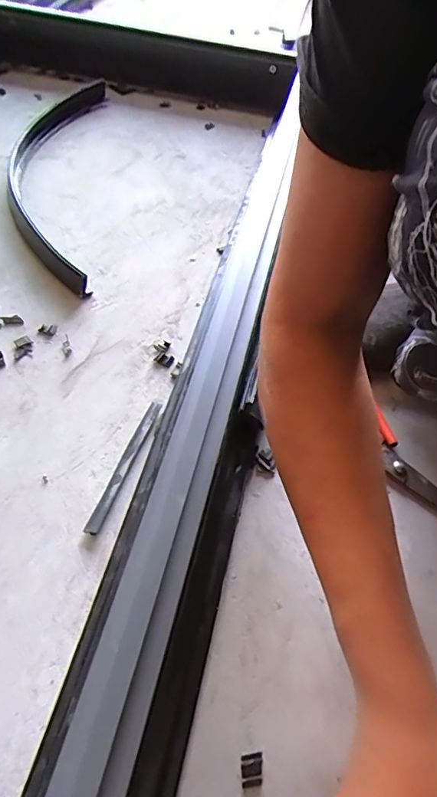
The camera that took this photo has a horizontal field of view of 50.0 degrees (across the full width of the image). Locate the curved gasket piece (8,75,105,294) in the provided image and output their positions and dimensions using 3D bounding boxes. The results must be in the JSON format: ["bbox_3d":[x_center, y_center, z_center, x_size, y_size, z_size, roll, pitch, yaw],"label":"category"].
[{"bbox_3d":[-0.220,-0.314,0.622,0.115,0.041,0.477,-2,54,-7],"label":"curved gasket piece"}]

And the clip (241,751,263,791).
[{"bbox_3d":[0.020,0.223,0.282,0.012,0.004,0.018,3,54,-3],"label":"clip"}]

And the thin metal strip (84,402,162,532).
[{"bbox_3d":[-0.077,0.054,0.393,0.012,0.008,0.129,18,55,7],"label":"thin metal strip"}]

